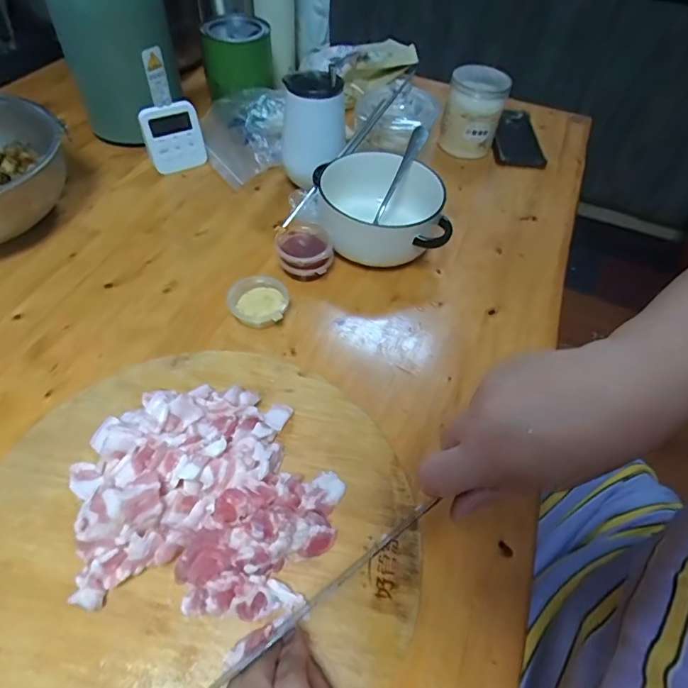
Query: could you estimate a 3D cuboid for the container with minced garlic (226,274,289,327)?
[{"bbox_3d":[-0.091,-0.045,0.500,0.058,0.035,0.058,2,52,-3],"label":"container with minced garlic"}]

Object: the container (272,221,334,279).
[{"bbox_3d":[-0.044,-0.106,0.539,0.062,0.038,0.065,2,52,-3],"label":"container"}]

